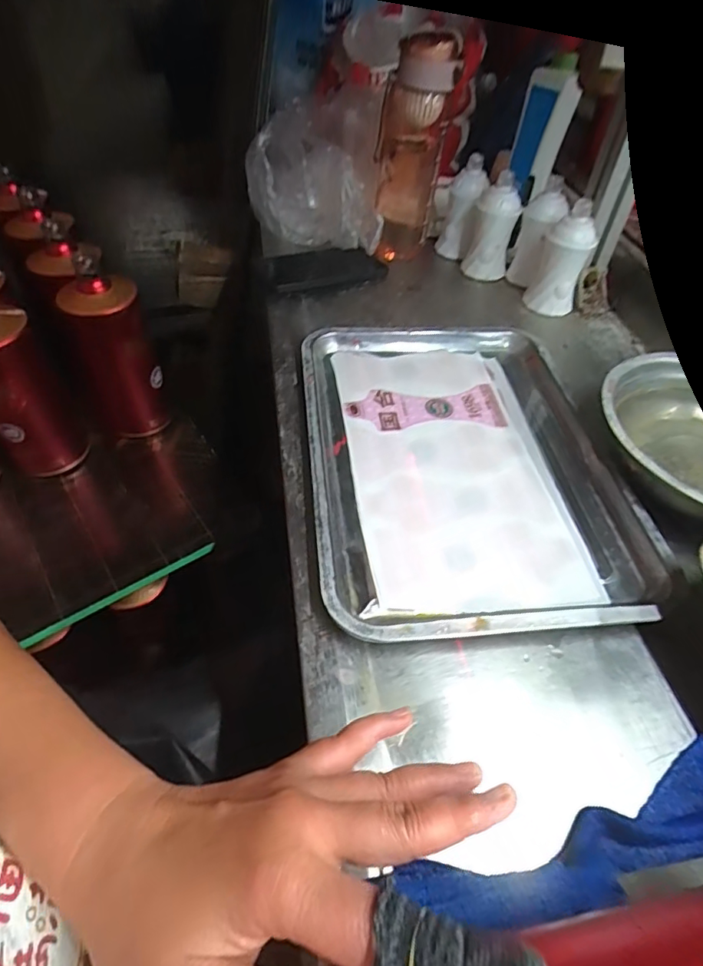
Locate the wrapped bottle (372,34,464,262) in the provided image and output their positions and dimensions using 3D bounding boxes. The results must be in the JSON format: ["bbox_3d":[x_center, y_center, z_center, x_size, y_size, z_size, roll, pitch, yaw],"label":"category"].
[{"bbox_3d":[0.072,-0.402,0.630,0.077,0.226,0.075,6,50,0],"label":"wrapped bottle"}]

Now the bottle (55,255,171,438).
[{"bbox_3d":[-0.267,-0.140,0.588,0.083,0.187,0.069,-18,53,-16],"label":"bottle"}]

